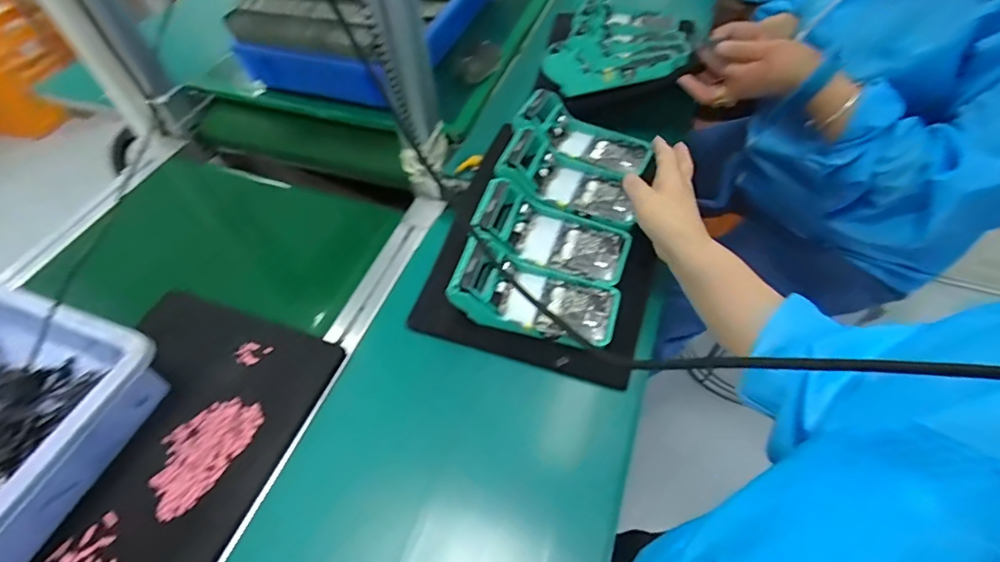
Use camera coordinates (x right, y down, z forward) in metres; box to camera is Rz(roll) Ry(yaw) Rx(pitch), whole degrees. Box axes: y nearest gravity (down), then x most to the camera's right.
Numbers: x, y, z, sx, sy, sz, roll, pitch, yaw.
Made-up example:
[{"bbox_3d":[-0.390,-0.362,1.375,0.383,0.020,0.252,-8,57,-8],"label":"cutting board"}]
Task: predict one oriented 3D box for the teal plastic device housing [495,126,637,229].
[{"bbox_3d":[0.087,-0.128,0.595,0.172,0.059,0.083,14,54,14],"label":"teal plastic device housing"}]

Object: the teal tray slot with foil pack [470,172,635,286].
[{"bbox_3d":[0.058,-0.051,0.574,0.174,0.055,0.078,23,56,0],"label":"teal tray slot with foil pack"}]

